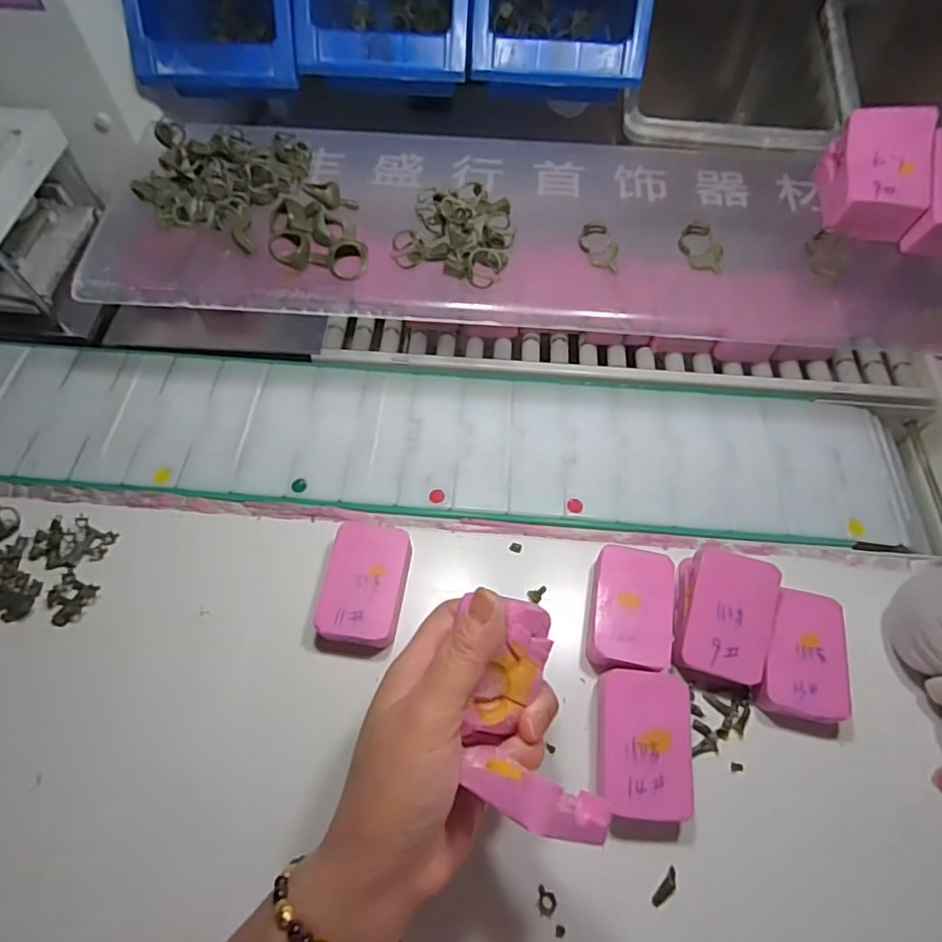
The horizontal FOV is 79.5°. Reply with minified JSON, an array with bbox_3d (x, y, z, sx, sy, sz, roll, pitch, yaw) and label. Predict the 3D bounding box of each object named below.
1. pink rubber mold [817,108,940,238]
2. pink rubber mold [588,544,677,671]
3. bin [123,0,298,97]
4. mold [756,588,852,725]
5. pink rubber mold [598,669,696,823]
[{"bbox_3d":[0.264,-0.192,0.371,0.053,0.034,0.075,6,82,9],"label":"pink rubber mold"},{"bbox_3d":[0.097,0.086,0.350,0.048,0.023,0.074,10,62,5],"label":"pink rubber mold"},{"bbox_3d":[-0.184,-0.365,0.441,0.126,0.071,0.156,5,61,2],"label":"bin"},{"bbox_3d":[0.194,0.109,0.337,0.047,0.026,0.073,12,62,6],"label":"mold"},{"bbox_3d":[0.094,0.150,0.312,0.048,0.028,0.070,5,61,2],"label":"pink rubber mold"}]

